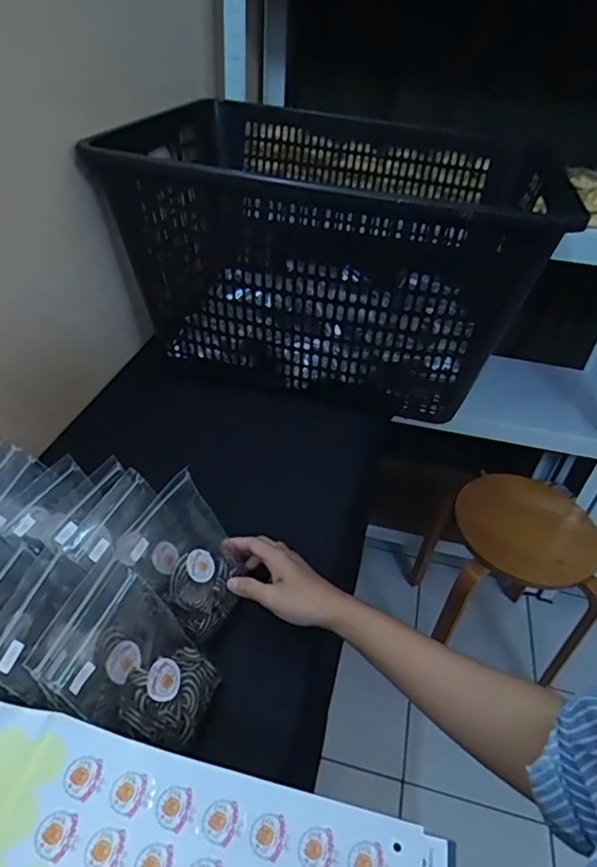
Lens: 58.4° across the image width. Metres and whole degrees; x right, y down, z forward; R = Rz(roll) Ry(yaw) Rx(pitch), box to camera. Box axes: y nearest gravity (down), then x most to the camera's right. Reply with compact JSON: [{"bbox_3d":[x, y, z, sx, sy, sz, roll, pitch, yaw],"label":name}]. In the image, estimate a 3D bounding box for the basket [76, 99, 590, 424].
[{"bbox_3d":[0.051,-0.302,0.805,0.551,0.265,0.495,15,41,12],"label":"basket"}]

